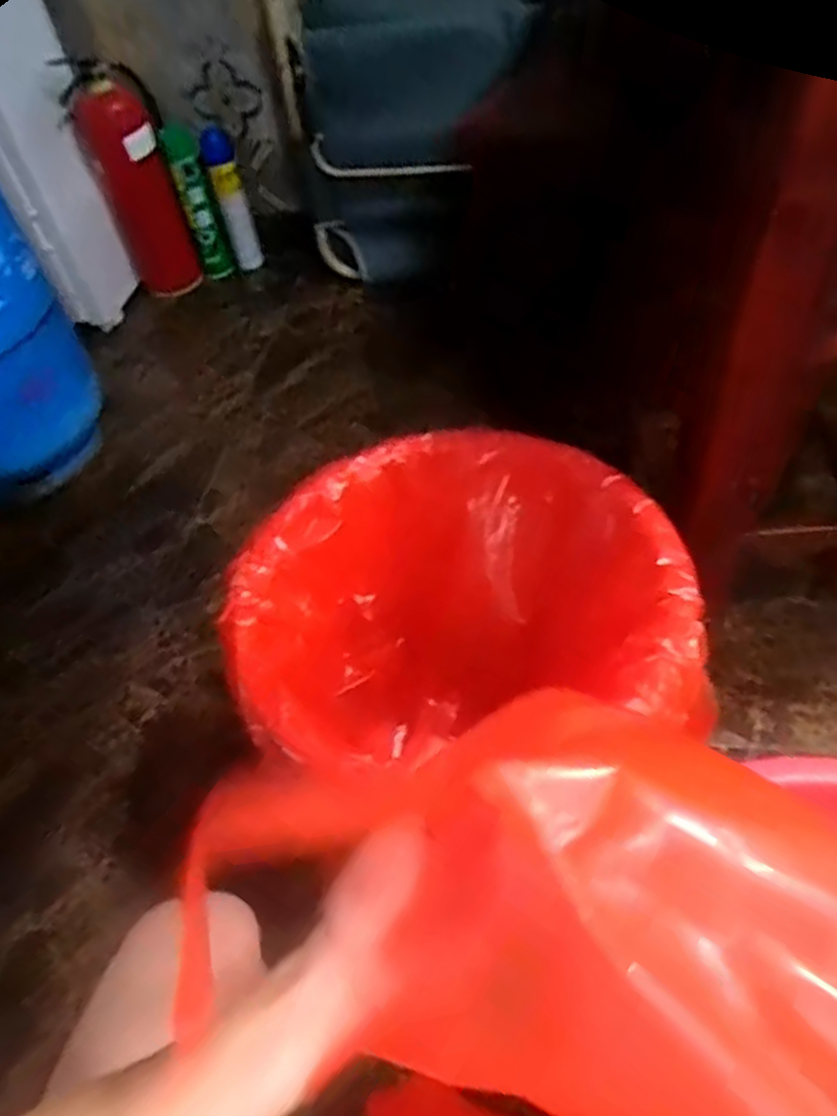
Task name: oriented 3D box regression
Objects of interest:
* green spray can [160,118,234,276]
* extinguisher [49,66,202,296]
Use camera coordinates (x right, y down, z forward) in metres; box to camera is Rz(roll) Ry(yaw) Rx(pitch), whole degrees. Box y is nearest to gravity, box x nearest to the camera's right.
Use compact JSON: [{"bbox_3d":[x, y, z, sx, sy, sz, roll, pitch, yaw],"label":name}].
[{"bbox_3d":[-0.466,-0.750,1.586,0.072,0.298,0.058,-22,27,-13],"label":"green spray can"},{"bbox_3d":[-0.560,-0.752,1.505,0.156,0.415,0.120,-24,31,-15],"label":"extinguisher"}]

